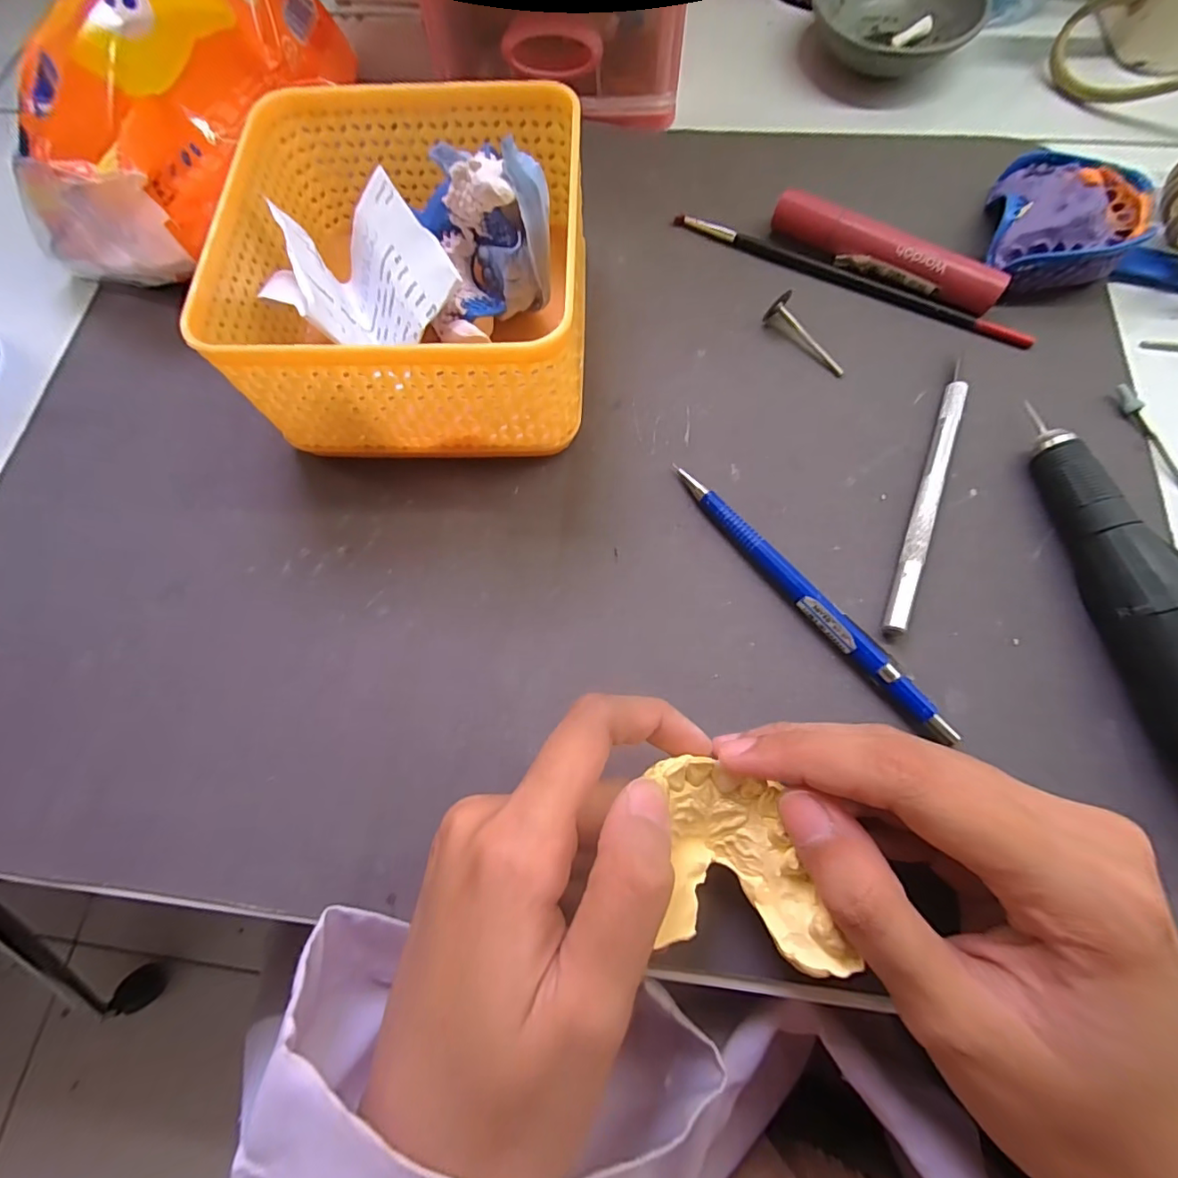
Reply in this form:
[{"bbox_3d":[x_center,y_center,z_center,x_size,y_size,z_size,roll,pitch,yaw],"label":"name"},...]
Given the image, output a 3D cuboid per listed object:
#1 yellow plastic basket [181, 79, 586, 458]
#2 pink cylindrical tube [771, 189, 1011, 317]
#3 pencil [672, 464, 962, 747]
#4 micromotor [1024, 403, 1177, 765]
[{"bbox_3d":[-0.068,-0.129,0.212,0.130,0.066,0.134,-1,72,2],"label":"yellow plastic basket"},{"bbox_3d":[0.134,-0.153,0.236,0.105,0.018,0.014,30,76,11],"label":"pink cylindrical tube"},{"bbox_3d":[0.081,0.002,0.193,0.010,0.009,0.132,-37,74,-9],"label":"pencil"},{"bbox_3d":[0.194,0.019,0.172,0.022,0.030,0.169,-11,72,-1],"label":"micromotor"}]

